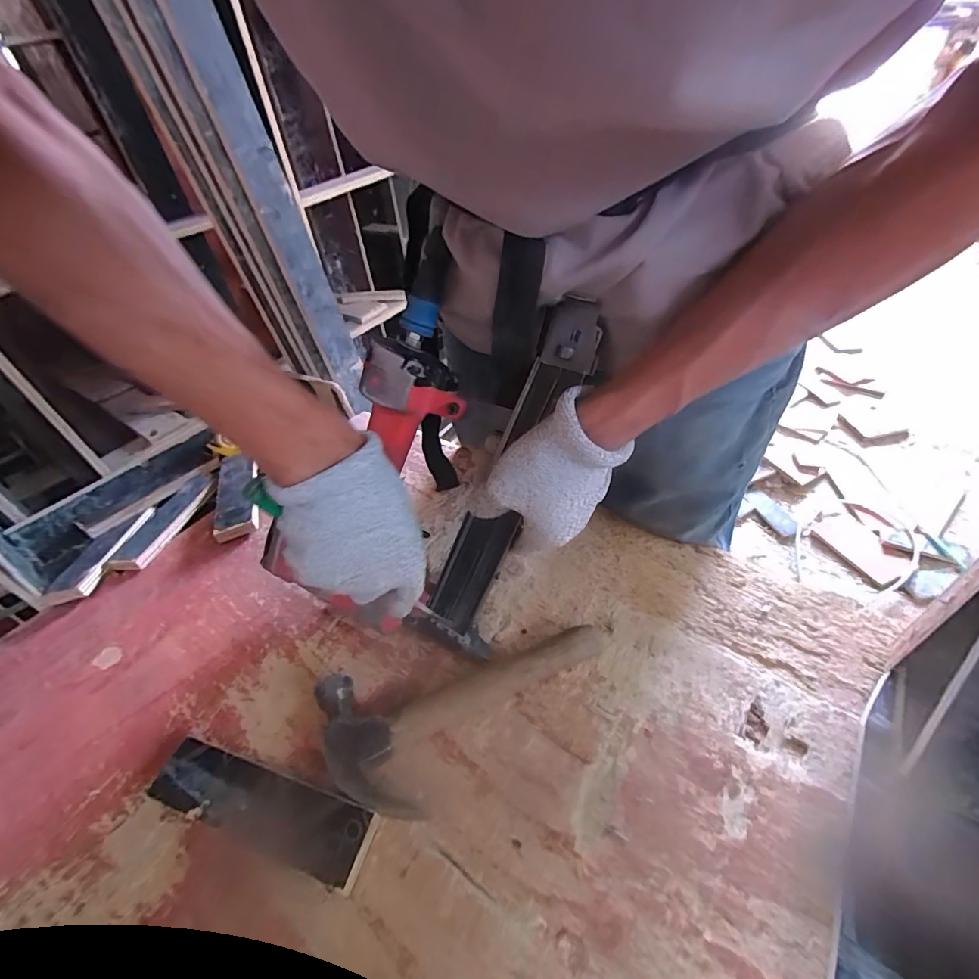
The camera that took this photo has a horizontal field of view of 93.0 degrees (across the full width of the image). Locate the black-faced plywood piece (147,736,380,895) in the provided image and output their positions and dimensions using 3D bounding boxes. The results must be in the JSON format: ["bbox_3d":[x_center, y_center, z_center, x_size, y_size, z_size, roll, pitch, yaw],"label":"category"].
[{"bbox_3d":[-0.174,0.239,0.351,0.179,0.022,0.044,9,48,17],"label":"black-faced plywood piece"}]

